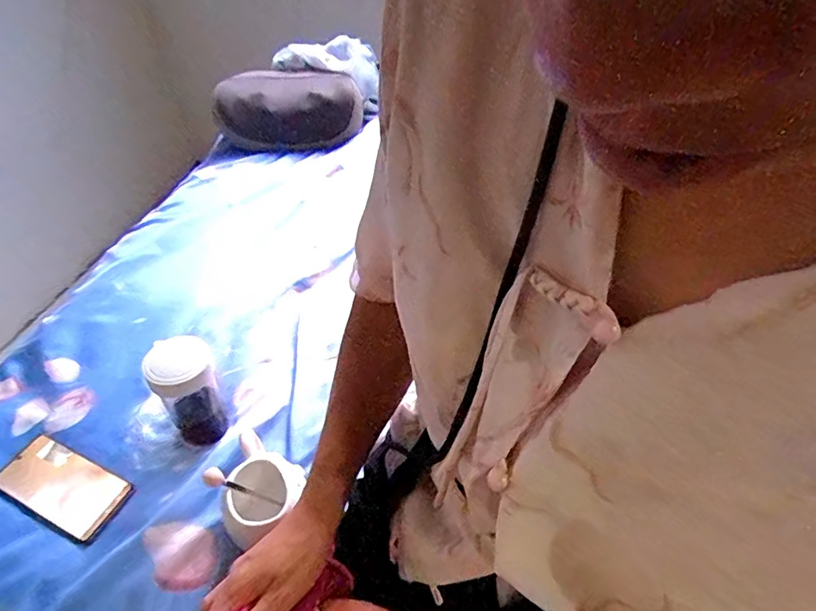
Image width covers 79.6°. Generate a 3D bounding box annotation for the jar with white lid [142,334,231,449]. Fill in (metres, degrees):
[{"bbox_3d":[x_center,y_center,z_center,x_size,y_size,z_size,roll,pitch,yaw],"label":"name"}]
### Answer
[{"bbox_3d":[-0.264,0.105,0.597,0.066,0.141,0.068,0,46,0],"label":"jar with white lid"}]

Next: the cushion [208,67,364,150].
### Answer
[{"bbox_3d":[-0.285,-0.488,1.205,0.339,0.124,0.210,-6,45,-4],"label":"cushion"}]

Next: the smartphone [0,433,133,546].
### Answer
[{"bbox_3d":[-0.413,0.214,0.581,0.155,0.011,0.077,19,48,17],"label":"smartphone"}]

